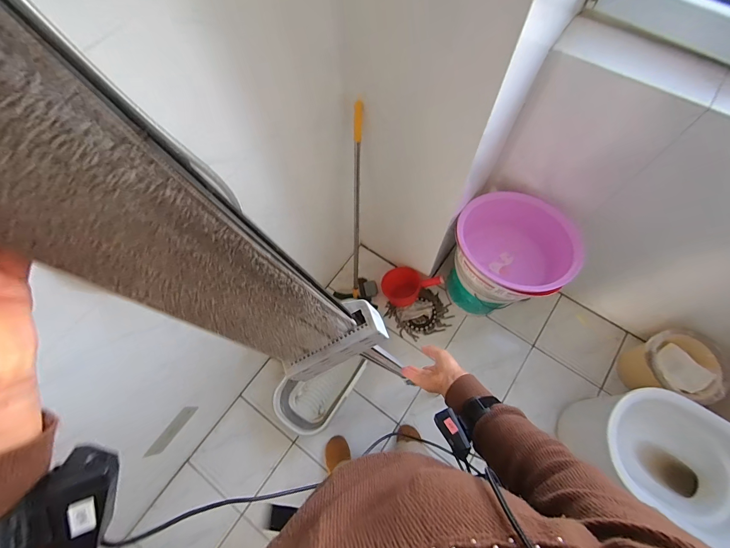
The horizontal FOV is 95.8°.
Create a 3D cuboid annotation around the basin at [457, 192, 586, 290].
[{"bbox_3d":[0.508,-0.097,1.127,0.398,0.191,0.364,-1,69,2],"label":"basin"}]

